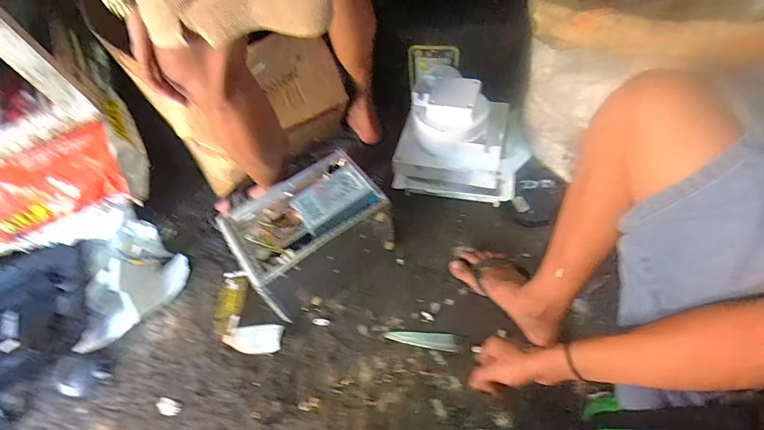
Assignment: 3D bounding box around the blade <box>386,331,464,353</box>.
[{"bbox_3d":[0.083,0.245,0.801,0.147,0.004,0.032,4,56,9],"label":"blade"}]

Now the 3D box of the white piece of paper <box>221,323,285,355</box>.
[{"bbox_3d":[-0.262,0.253,0.828,0.117,0.021,0.061,-2,55,6],"label":"white piece of paper"}]

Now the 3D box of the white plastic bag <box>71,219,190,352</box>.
[{"bbox_3d":[-0.586,0.137,0.902,0.245,0.083,0.216,-40,60,-19],"label":"white plastic bag"}]

